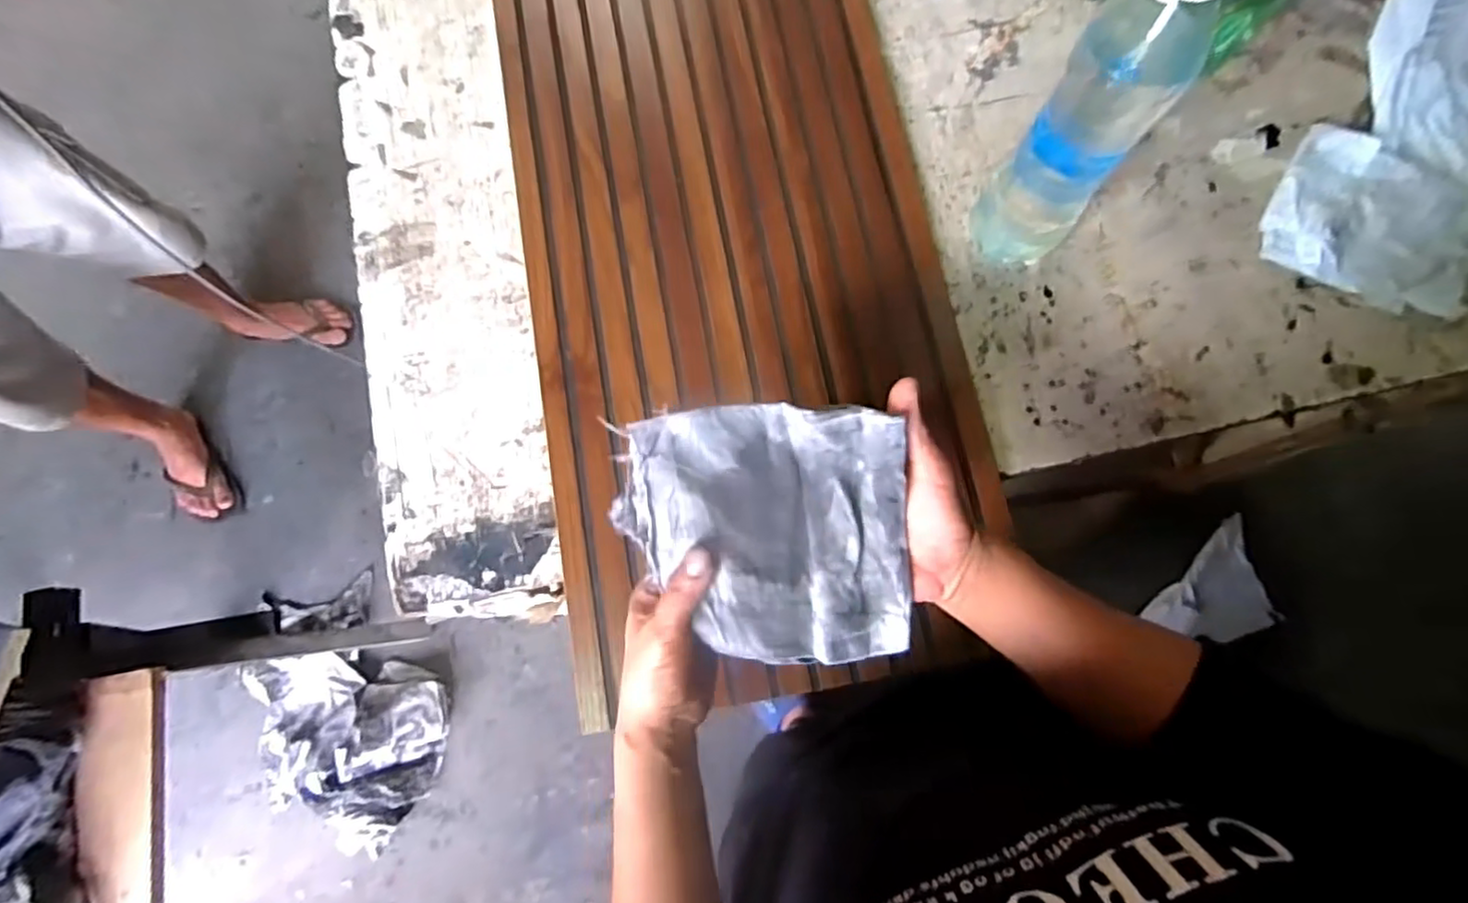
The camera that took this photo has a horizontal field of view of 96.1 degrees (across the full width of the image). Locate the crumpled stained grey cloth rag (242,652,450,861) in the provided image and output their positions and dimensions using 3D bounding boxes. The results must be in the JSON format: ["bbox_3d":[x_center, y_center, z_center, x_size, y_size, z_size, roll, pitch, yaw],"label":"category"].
[{"bbox_3d":[-0.771,0.561,1.258,0.426,0.081,0.326,8,75,3],"label":"crumpled stained grey cloth rag"}]

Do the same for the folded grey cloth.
[{"bbox_3d":[0.014,0.048,0.386,0.163,0.034,0.145,-3,90,10],"label":"folded grey cloth"}]

